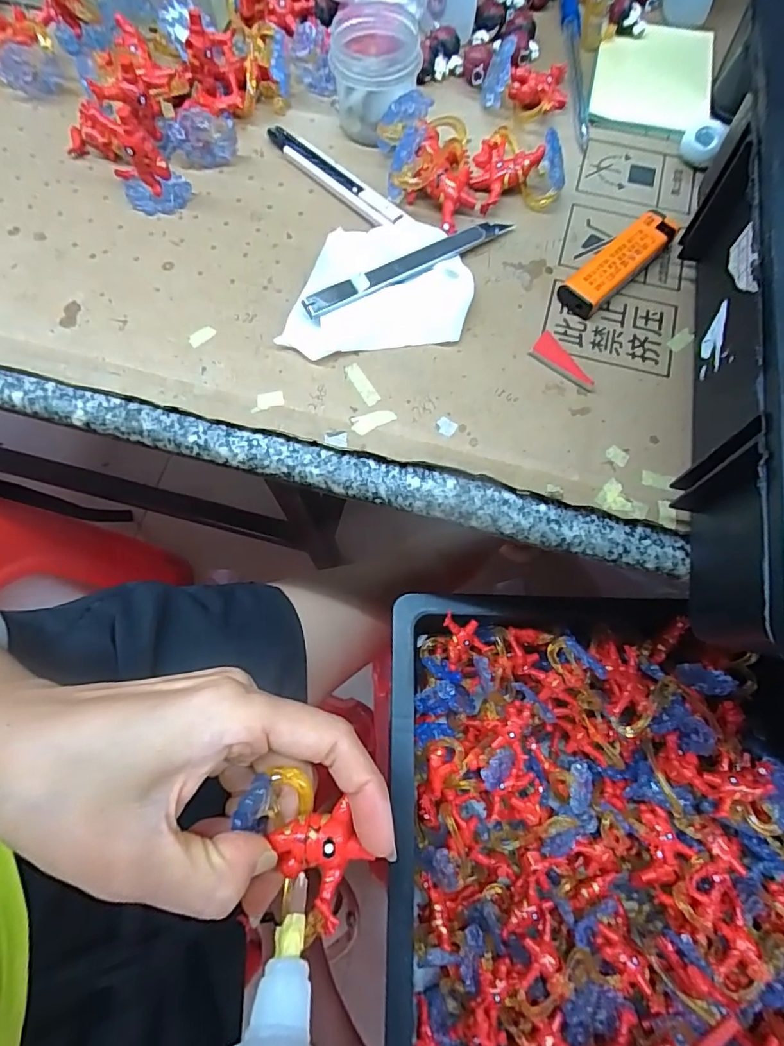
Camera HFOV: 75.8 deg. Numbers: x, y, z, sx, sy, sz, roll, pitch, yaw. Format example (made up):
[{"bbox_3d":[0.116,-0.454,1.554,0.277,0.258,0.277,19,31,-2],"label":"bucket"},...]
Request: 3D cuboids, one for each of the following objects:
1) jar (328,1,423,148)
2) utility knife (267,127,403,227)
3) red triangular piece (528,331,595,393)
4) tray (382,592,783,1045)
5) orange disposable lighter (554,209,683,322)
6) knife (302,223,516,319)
[{"bbox_3d":[-0.010,-0.270,0.305,0.050,0.046,0.053,0,71,0],"label":"jar"},{"bbox_3d":[-0.037,-0.214,0.310,0.014,0.012,0.119,-39,75,-12],"label":"utility knife"},{"bbox_3d":[0.093,-0.085,0.268,0.038,0.006,0.016,37,75,12],"label":"red triangular piece"},{"bbox_3d":[0.155,0.278,0.345,0.312,0.075,0.444,1,71,0],"label":"tray"},{"bbox_3d":[0.129,-0.148,0.286,0.083,0.014,0.023,-43,76,-13],"label":"orange disposable lighter"},{"bbox_3d":[0.012,-0.145,0.284,0.133,0.013,0.013,-29,73,-10],"label":"knife"}]

